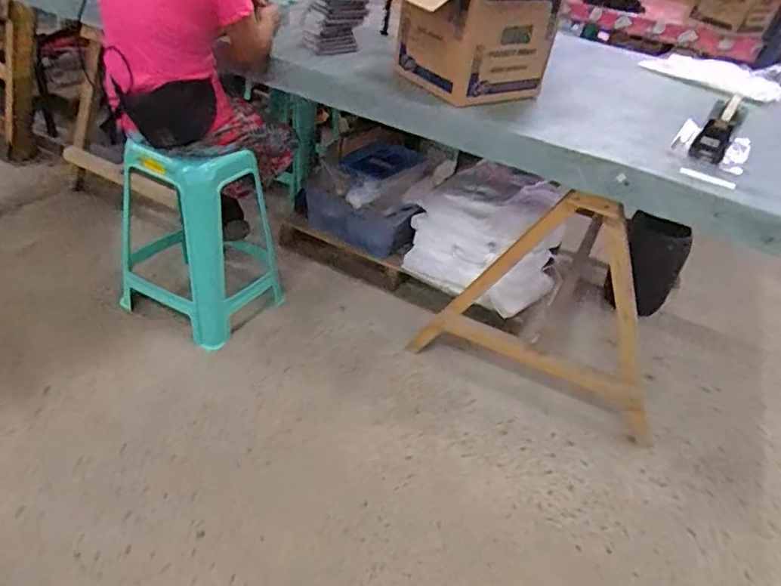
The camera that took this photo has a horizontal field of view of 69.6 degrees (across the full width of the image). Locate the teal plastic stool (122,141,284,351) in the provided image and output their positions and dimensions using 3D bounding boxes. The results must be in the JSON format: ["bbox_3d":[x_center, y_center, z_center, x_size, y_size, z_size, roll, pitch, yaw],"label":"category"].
[{"bbox_3d":[-0.594,-0.203,1.705,0.454,0.563,0.368,22,39,16],"label":"teal plastic stool"}]

